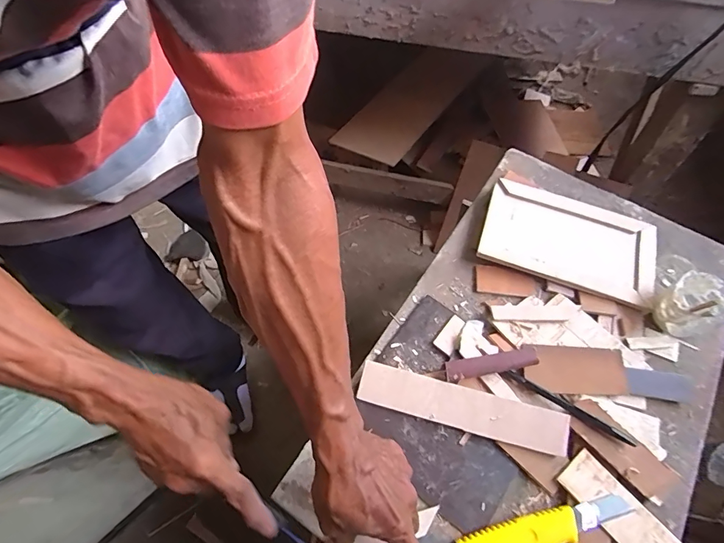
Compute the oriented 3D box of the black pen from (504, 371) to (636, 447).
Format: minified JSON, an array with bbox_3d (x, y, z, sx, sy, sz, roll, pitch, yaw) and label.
[{"bbox_3d":[0.216,0.141,0.433,0.135,0.008,0.010,29,64,15],"label":"black pen"}]

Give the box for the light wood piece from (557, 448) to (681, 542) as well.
[{"bbox_3d":[0.247,0.232,0.399,0.045,0.008,0.111,-36,67,-19],"label":"light wood piece"}]

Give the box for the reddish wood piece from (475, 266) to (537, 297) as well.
[{"bbox_3d":[0.182,0.012,0.525,0.075,0.005,0.038,5,61,3],"label":"reddish wood piece"}]

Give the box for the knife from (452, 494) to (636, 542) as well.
[{"bbox_3d":[0.163,0.245,0.384,0.185,0.019,0.037,-15,62,-9],"label":"knife"}]

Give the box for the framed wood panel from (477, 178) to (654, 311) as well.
[{"bbox_3d":[0.266,-0.040,0.542,0.210,0.028,0.133,17,62,9],"label":"framed wood panel"}]

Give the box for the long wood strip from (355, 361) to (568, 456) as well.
[{"bbox_3d":[0.103,0.143,0.435,0.213,0.007,0.043,14,71,8],"label":"long wood strip"}]

